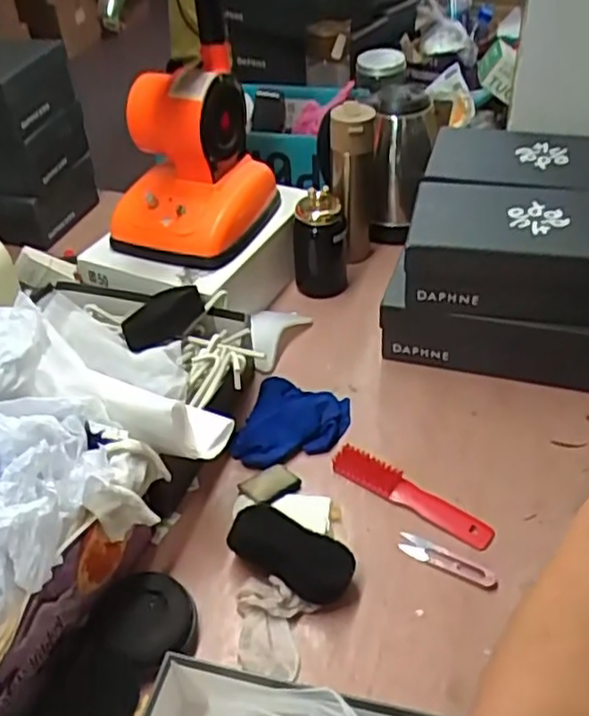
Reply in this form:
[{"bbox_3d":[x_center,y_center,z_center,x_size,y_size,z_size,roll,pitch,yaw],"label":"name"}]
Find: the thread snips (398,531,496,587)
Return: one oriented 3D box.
[{"bbox_3d":[0.154,0.203,0.714,0.101,0.004,0.023,19,46,24],"label":"thread snips"}]

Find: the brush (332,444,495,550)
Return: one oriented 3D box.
[{"bbox_3d":[0.128,0.146,0.773,0.189,0.018,0.038,24,48,28],"label":"brush"}]

